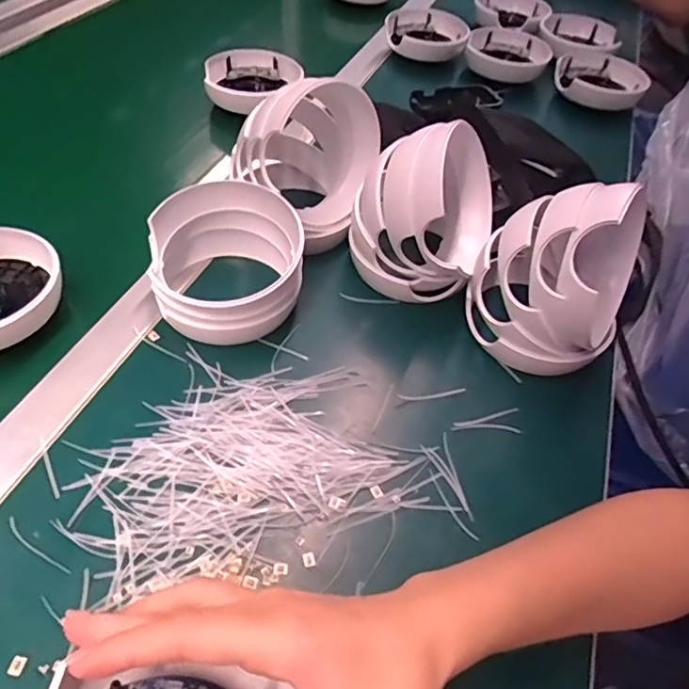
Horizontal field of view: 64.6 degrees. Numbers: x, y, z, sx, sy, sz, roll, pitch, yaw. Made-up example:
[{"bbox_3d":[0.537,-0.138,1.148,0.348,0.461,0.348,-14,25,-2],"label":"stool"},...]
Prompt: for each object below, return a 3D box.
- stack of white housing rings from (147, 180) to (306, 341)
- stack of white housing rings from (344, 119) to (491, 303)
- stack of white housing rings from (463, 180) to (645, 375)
[{"bbox_3d":[-0.093,-0.069,0.426,0.114,0.071,0.123,-5,51,-10],"label":"stack of white housing rings"},{"bbox_3d":[0.067,-0.111,0.447,0.105,0.135,0.112,26,53,15],"label":"stack of white housing rings"},{"bbox_3d":[0.161,-0.052,0.405,0.109,0.128,0.104,-28,59,-26],"label":"stack of white housing rings"}]

